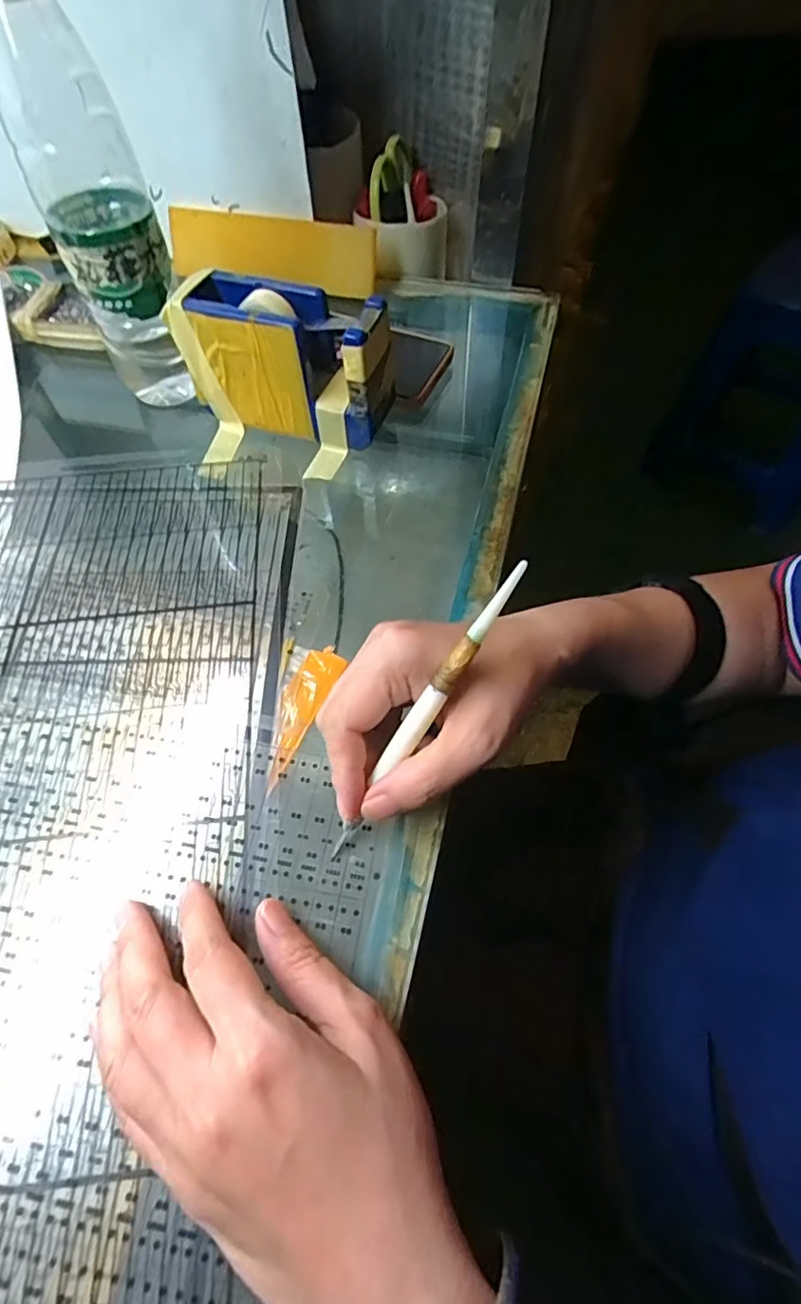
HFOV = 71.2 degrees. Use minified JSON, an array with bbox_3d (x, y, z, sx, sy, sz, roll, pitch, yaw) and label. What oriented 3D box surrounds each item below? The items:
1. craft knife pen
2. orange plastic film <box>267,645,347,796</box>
[{"bbox_3d":[0.009,0.028,0.235,0.007,0.009,0.152,38,108,22],"label":"craft knife pen"},{"bbox_3d":[-0.053,0.030,0.285,0.021,0.004,0.078,18,62,12],"label":"orange plastic film"}]

